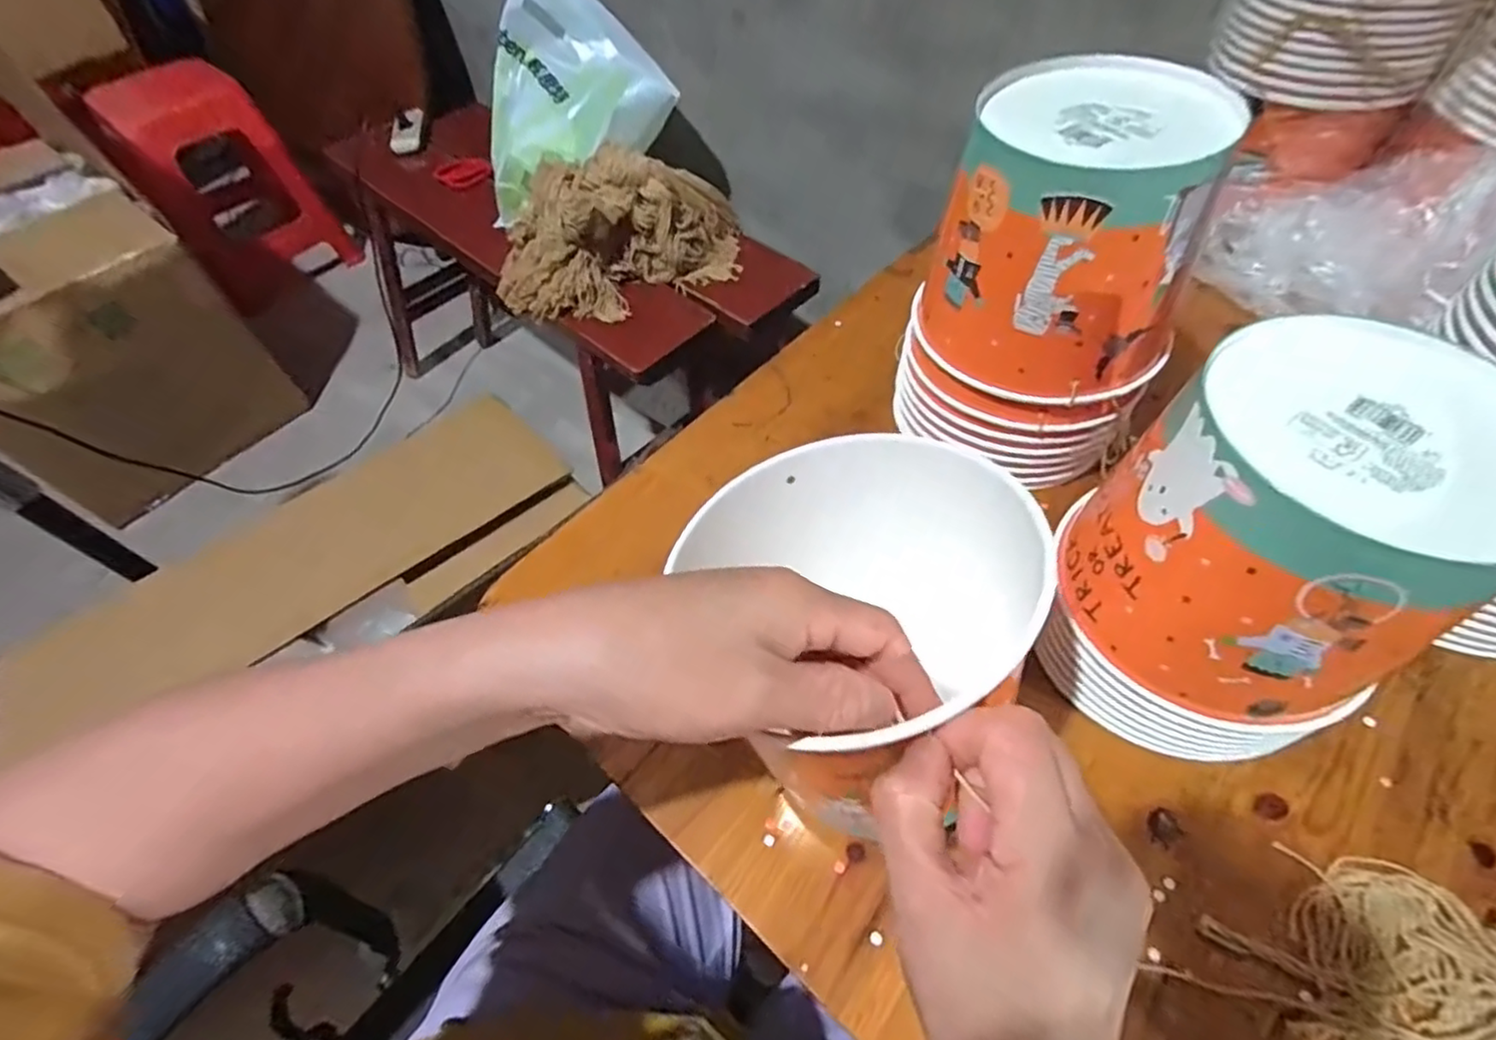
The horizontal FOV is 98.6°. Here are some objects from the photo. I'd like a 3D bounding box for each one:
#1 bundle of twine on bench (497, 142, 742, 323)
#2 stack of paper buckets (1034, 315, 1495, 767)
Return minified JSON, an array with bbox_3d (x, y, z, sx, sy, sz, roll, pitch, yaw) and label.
[{"bbox_3d":[-0.184,-0.416,0.923,0.369,0.171,0.148,-18,56,-10],"label":"bundle of twine on bench"},{"bbox_3d":[0.249,0.023,0.316,0.139,0.179,0.143,-20,56,-11],"label":"stack of paper buckets"}]

